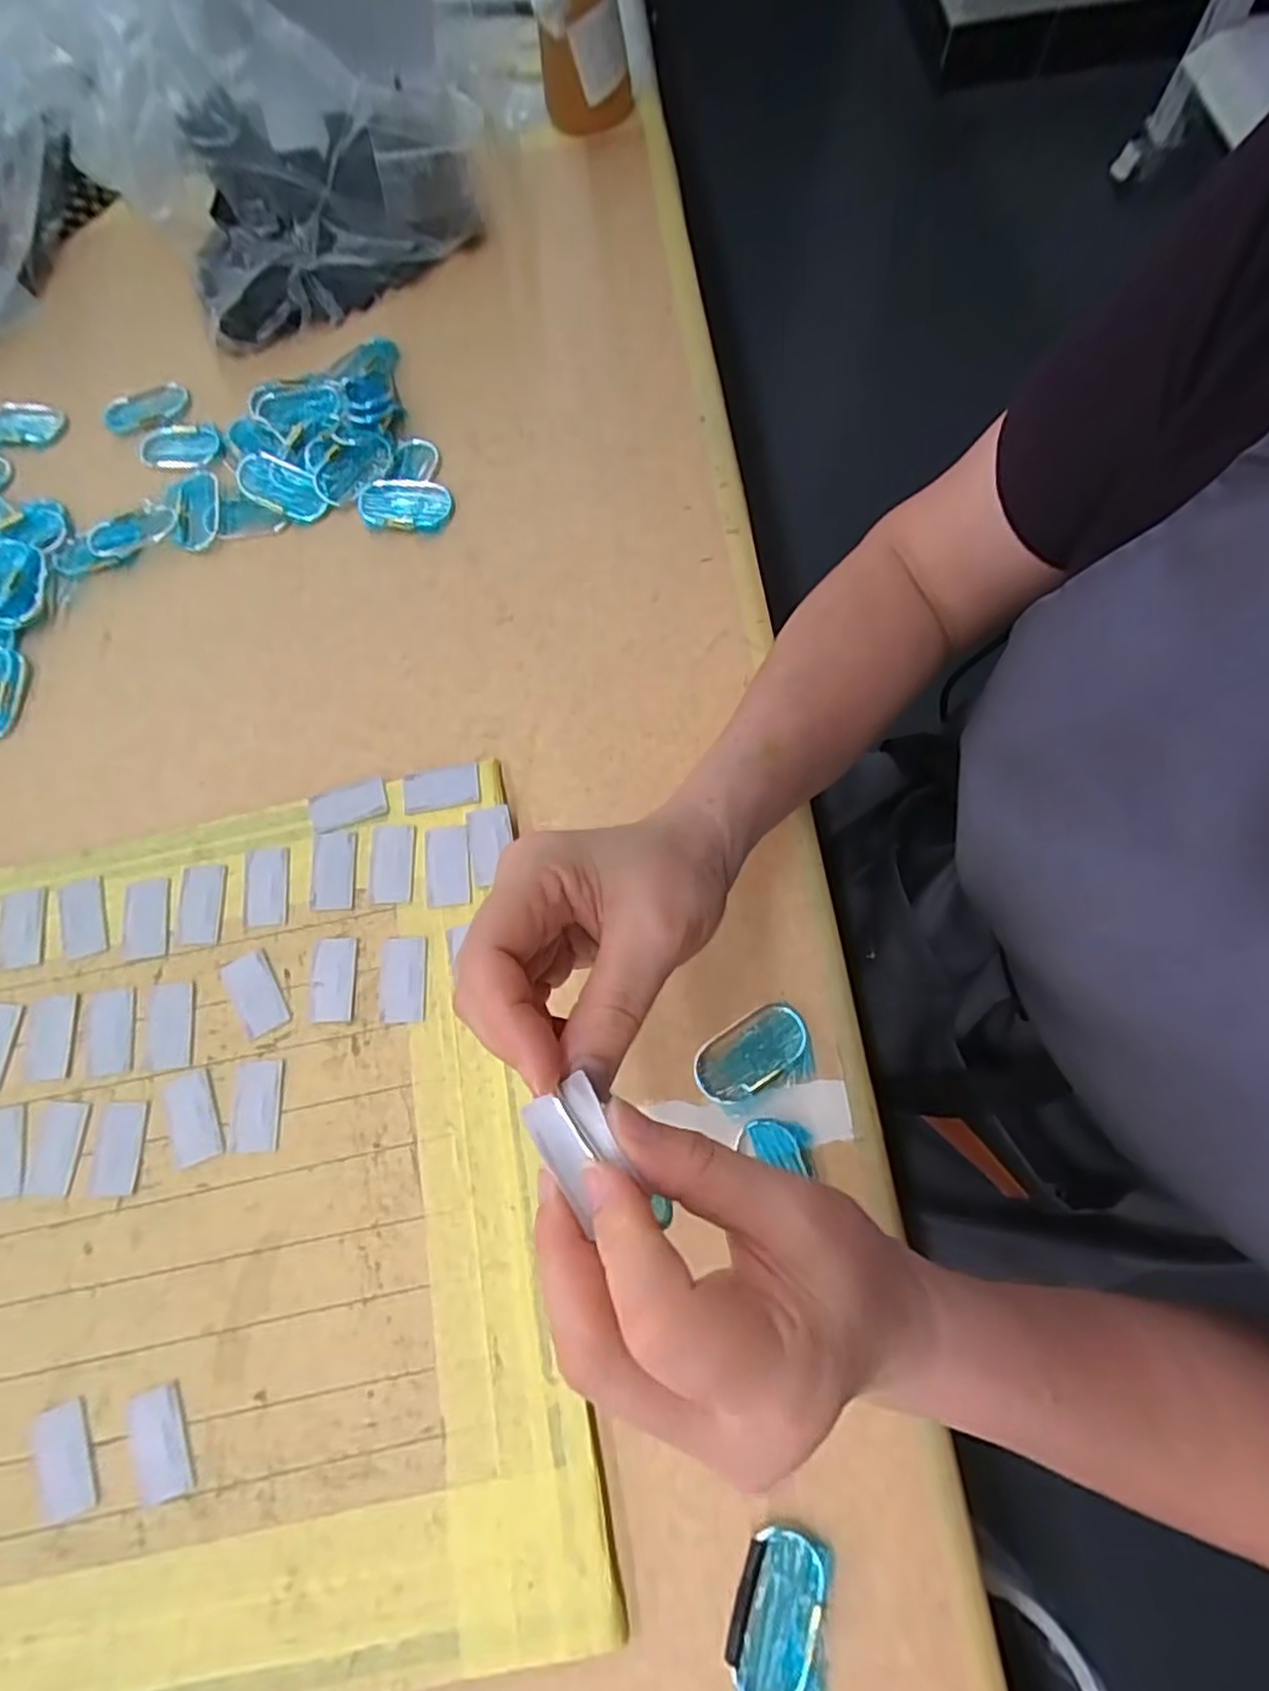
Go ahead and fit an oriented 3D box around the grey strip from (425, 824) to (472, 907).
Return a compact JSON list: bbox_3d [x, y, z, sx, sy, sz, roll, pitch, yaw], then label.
[{"bbox_3d":[-0.100,0.010,0.374,0.024,0.004,0.043,-6,72,-1],"label":"grey strip"}]

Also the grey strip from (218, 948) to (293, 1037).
[{"bbox_3d":[-0.194,0.075,0.360,0.022,0.004,0.043,-33,74,-9],"label":"grey strip"}]

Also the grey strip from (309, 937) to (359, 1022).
[{"bbox_3d":[-0.156,0.069,0.364,0.023,0.004,0.042,-2,72,1],"label":"grey strip"}]

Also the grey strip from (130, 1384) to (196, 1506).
[{"bbox_3d":[-0.207,0.259,0.305,0.023,0.004,0.042,-22,73,-6],"label":"grey strip"}]

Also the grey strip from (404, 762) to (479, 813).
[{"bbox_3d":[-0.106,-0.032,0.389,0.041,0.005,0.023,-8,72,-1],"label":"grey strip"}]

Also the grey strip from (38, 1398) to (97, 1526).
[{"bbox_3d":[-0.249,0.267,0.307,0.022,0.004,0.042,-23,73,-6],"label":"grey strip"}]

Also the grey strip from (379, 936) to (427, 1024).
[{"bbox_3d":[-0.119,0.068,0.361,0.024,0.004,0.043,-3,72,0],"label":"grey strip"}]

